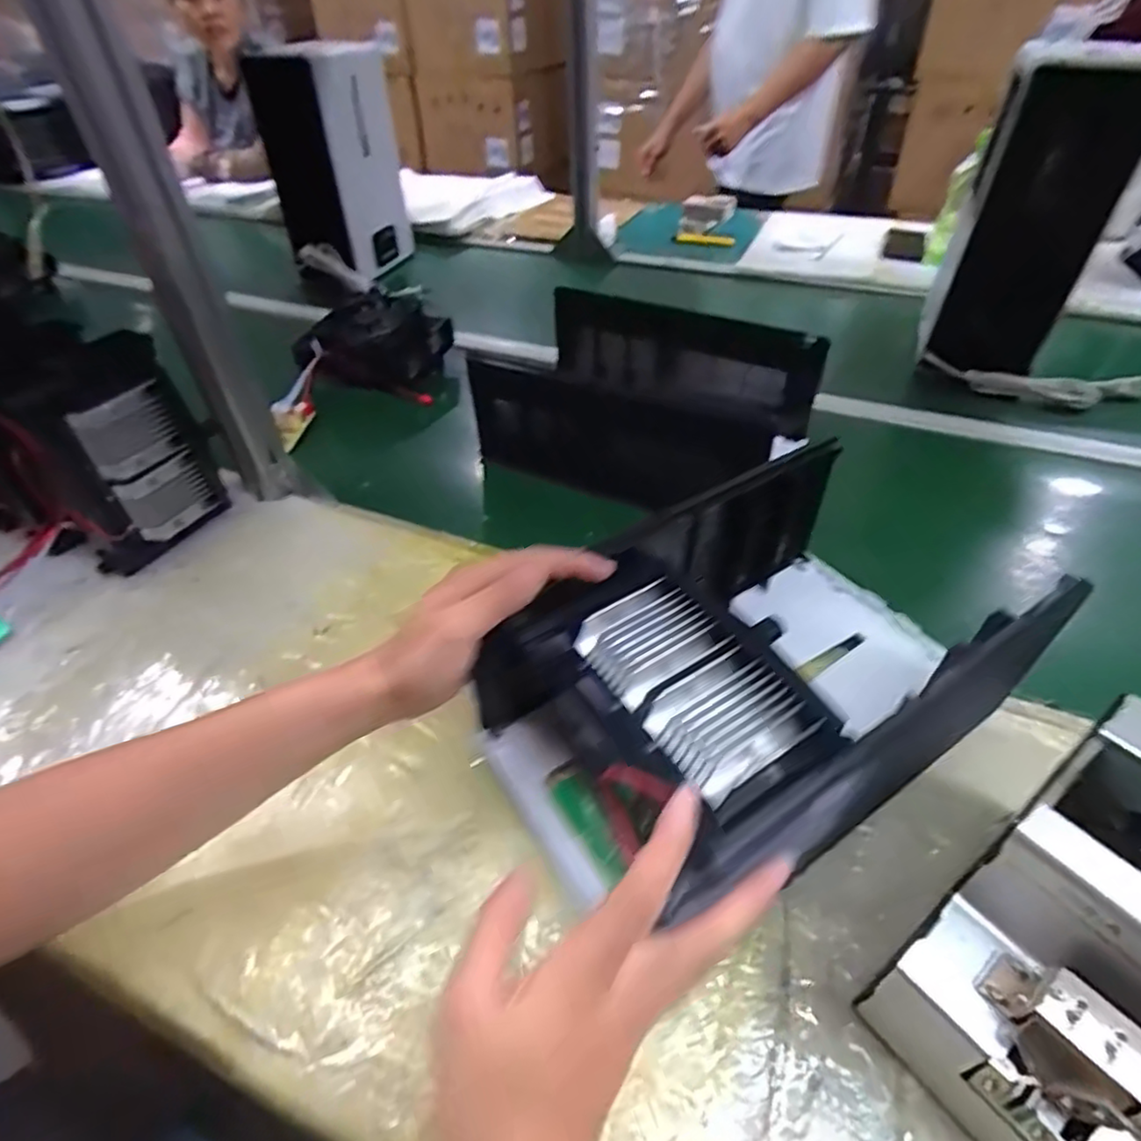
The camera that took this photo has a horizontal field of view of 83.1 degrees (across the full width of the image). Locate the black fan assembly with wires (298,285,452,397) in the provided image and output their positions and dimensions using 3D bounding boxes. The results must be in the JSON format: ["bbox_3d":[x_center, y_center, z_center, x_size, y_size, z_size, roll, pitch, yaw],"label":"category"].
[{"bbox_3d":[-0.282,-0.332,0.939,0.206,0.103,0.110,-1,45,2],"label":"black fan assembly with wires"}]

